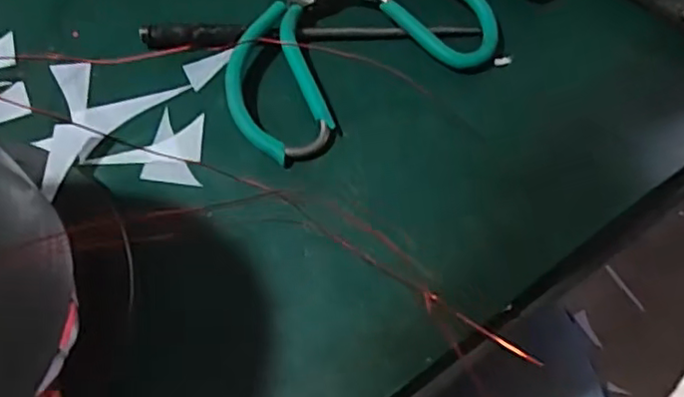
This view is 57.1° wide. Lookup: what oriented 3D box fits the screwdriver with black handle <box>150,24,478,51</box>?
[{"bbox_3d":[-0.018,-0.097,0.367,0.195,0.014,0.016,-3,61,-3],"label":"screwdriver with black handle"}]

